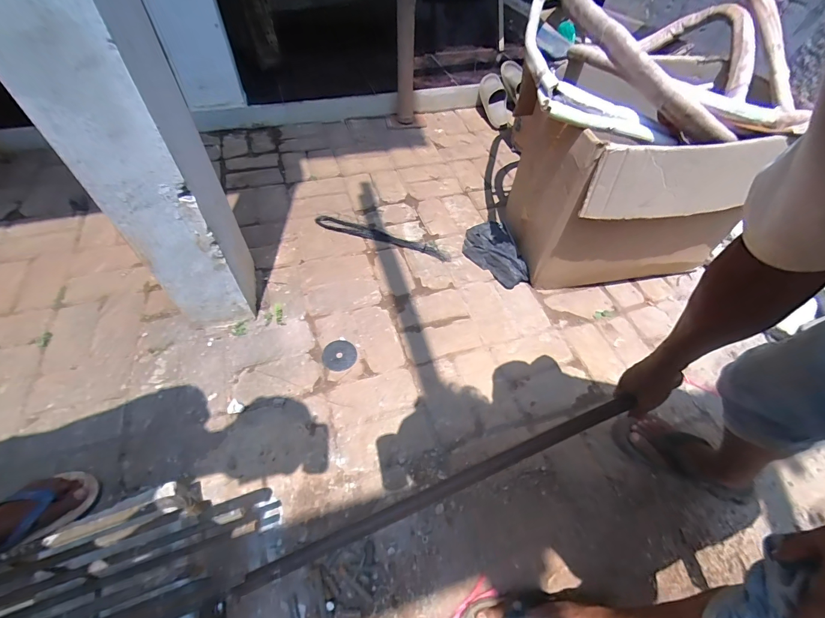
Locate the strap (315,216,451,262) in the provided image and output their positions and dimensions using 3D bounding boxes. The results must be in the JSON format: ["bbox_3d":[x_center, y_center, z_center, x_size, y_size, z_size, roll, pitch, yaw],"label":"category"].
[{"bbox_3d":[-0.101,-0.243,1.206,0.464,0.012,0.067,15,53,9],"label":"strap"}]

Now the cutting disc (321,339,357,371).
[{"bbox_3d":[-0.188,0.117,0.936,0.086,0.007,0.089,1,52,-2],"label":"cutting disc"}]

